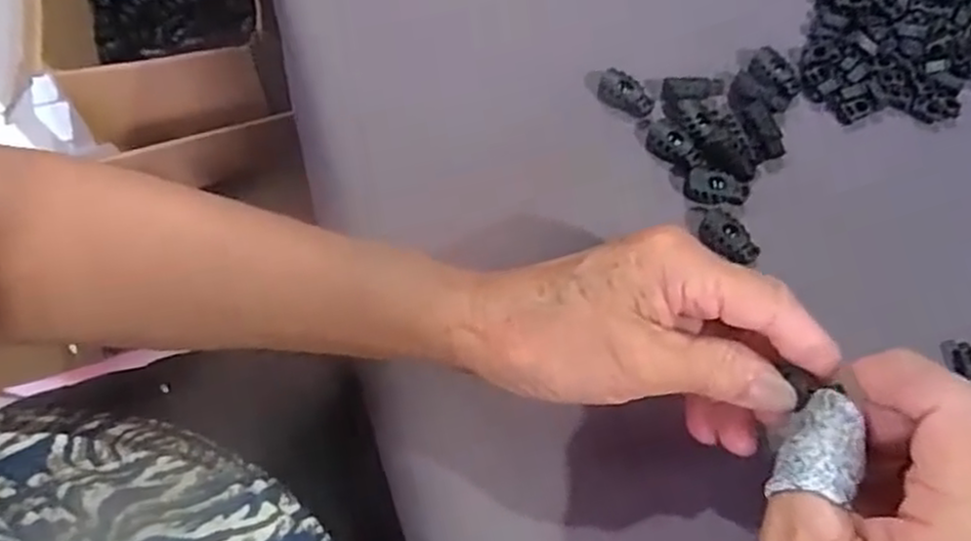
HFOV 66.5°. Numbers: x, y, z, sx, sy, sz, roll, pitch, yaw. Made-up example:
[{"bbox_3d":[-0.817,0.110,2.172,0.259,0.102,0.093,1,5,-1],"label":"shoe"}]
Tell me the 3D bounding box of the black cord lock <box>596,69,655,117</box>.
[{"bbox_3d":[0.069,-0.086,0.358,0.028,0.008,0.013,28,72,10],"label":"black cord lock"}]

